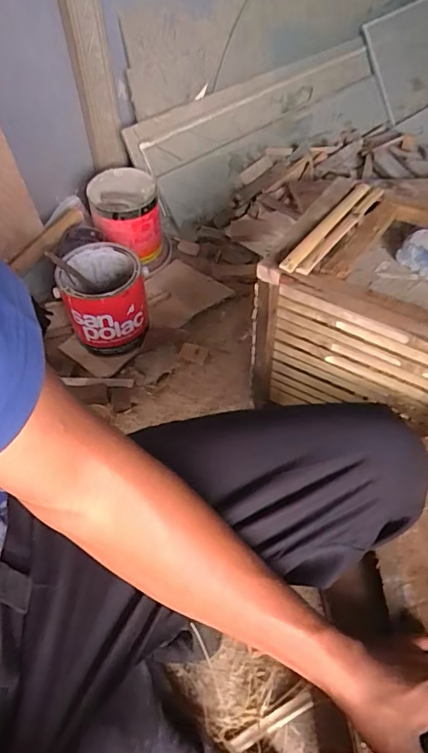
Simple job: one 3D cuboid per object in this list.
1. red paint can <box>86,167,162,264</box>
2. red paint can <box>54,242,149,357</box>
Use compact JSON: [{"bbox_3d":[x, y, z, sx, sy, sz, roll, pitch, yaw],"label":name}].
[{"bbox_3d":[-0.196,-0.353,1.089,0.146,0.173,0.151,0,52,0],"label":"red paint can"},{"bbox_3d":[-0.199,-0.144,0.932,0.136,0.168,0.154,-7,52,-5],"label":"red paint can"}]

